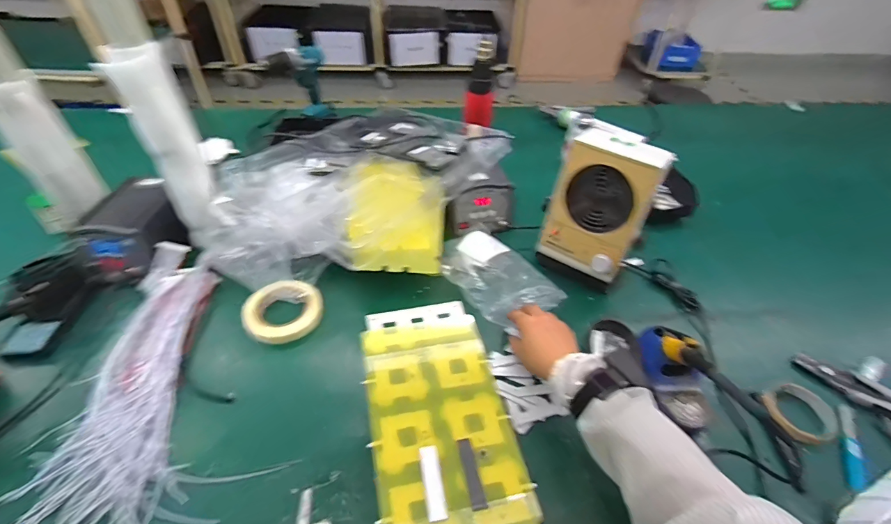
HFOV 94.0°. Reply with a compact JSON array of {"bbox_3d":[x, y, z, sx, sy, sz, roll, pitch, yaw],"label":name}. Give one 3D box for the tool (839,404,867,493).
[{"bbox_3d":[0.563,0.254,0.573,0.023,0.009,0.140,23,49,19],"label":"tool"}]

